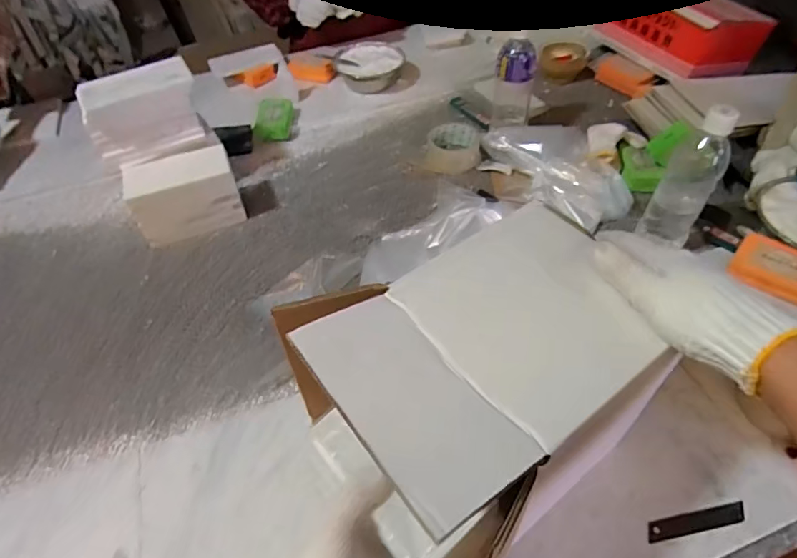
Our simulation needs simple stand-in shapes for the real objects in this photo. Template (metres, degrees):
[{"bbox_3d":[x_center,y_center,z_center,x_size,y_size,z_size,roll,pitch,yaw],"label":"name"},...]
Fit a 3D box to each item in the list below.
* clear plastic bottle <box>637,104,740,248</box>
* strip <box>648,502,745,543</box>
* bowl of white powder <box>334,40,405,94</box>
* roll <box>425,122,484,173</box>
[{"bbox_3d":[0.376,-0.130,0.624,0.071,0.186,0.056,23,54,26],"label":"clear plastic bottle"},{"bbox_3d":[0.281,0.229,0.452,0.097,0.004,0.017,-10,57,-6],"label":"strip"},{"bbox_3d":[-0.061,-0.464,1.043,0.142,0.050,0.133,-4,47,4],"label":"bowl of white powder"},{"bbox_3d":[0.099,-0.233,0.847,0.093,0.037,0.097,3,47,10],"label":"roll"}]

